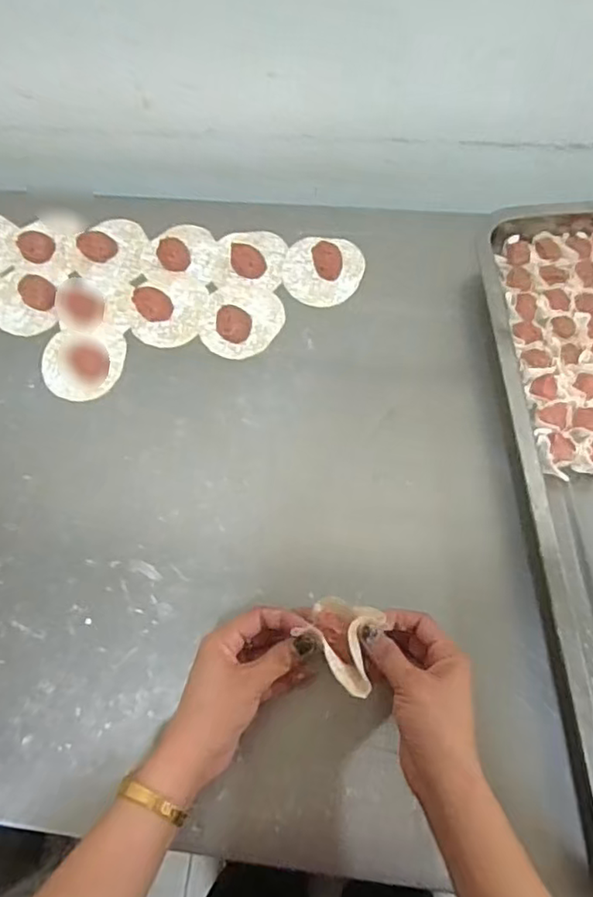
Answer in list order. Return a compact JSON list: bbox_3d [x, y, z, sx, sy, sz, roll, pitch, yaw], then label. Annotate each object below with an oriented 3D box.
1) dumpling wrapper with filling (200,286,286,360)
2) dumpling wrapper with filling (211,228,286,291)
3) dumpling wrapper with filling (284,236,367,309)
[{"bbox_3d":[-0.054,-0.128,0.611,0.079,0.016,0.078,-1,68,3],"label":"dumpling wrapper with filling"},{"bbox_3d":[-0.048,-0.202,0.639,0.071,0.021,0.073,7,68,6],"label":"dumpling wrapper with filling"},{"bbox_3d":[0.027,-0.186,0.630,0.079,0.019,0.083,-1,68,3],"label":"dumpling wrapper with filling"}]

